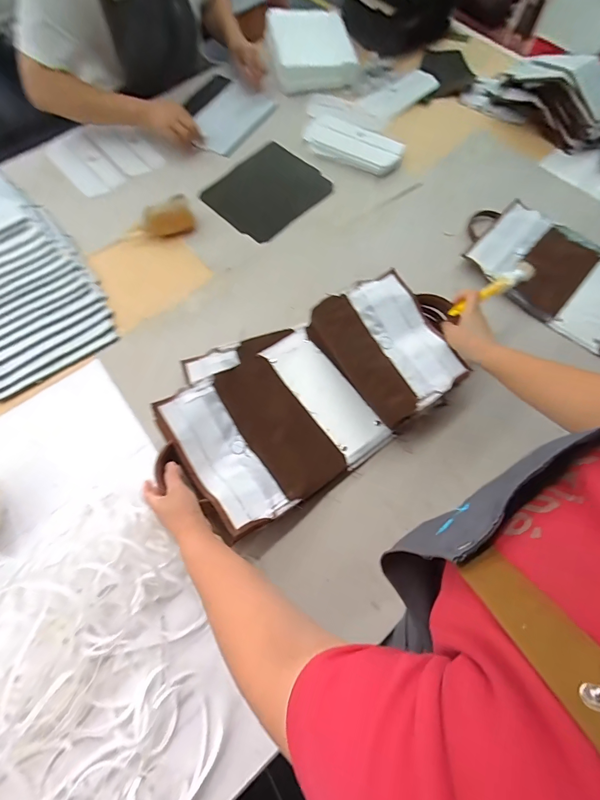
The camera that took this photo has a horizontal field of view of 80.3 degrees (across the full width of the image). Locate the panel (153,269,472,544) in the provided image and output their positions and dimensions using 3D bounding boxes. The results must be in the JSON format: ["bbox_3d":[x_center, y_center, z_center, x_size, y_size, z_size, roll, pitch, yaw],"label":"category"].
[{"bbox_3d":[0.017,-0.029,0.591,0.479,0.102,0.302,-28,71,-13],"label":"panel"}]

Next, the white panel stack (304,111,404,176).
[{"bbox_3d":[0.117,-0.607,0.830,0.252,0.043,0.094,29,72,11],"label":"white panel stack"}]

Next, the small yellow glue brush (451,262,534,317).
[{"bbox_3d":[0.311,-0.179,0.571,0.152,0.027,0.030,-29,71,-4],"label":"small yellow glue brush"}]

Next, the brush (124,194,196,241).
[{"bbox_3d":[-0.294,-0.370,0.736,0.144,0.065,0.042,-18,70,-7],"label":"brush"}]

